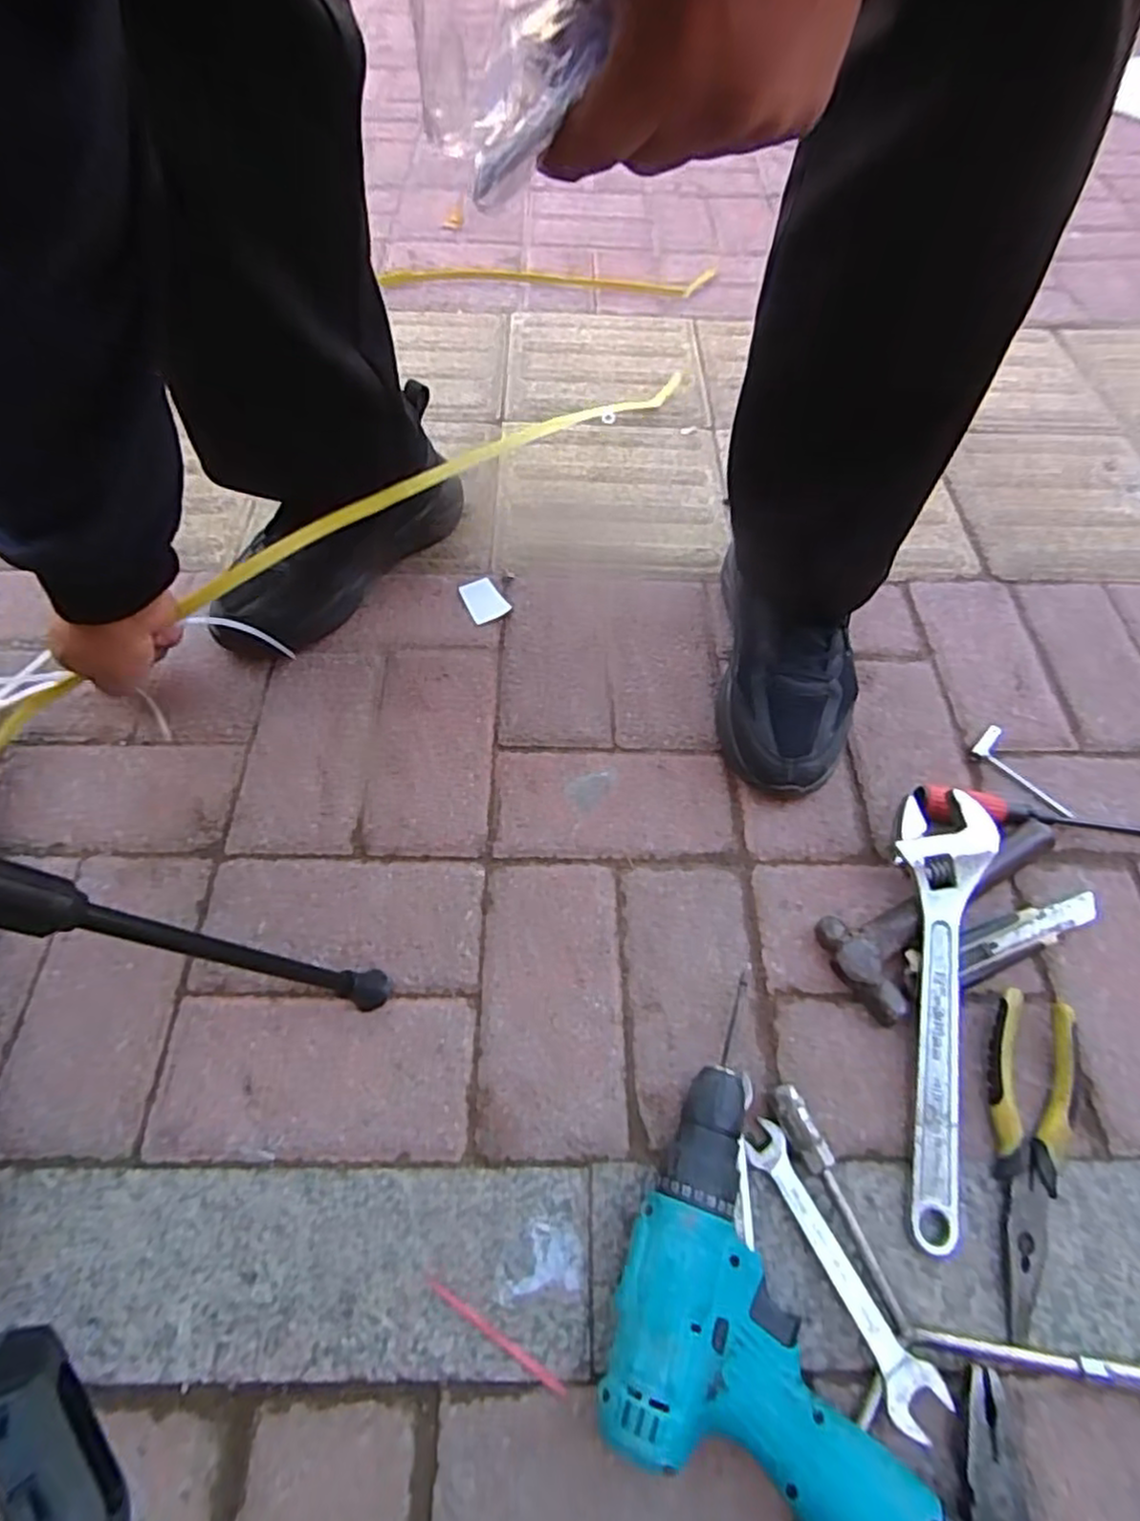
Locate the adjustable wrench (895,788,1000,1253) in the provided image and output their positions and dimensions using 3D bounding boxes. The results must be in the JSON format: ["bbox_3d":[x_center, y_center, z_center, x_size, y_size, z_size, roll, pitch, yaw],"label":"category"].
[{"bbox_3d":[0.235,0.152,0.459,0.065,0.013,0.284,15,71,12],"label":"adjustable wrench"}]

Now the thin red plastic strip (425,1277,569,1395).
[{"bbox_3d":[-0.042,0.315,0.381,0.091,0.004,0.005,29,64,17],"label":"thin red plastic strip"}]

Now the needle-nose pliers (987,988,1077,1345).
[{"bbox_3d":[0.279,0.236,0.419,0.048,0.020,0.186,15,61,8],"label":"needle-nose pliers"}]

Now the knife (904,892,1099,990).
[{"bbox_3d":[0.308,0.127,0.488,0.163,0.014,0.032,-16,61,-10],"label":"knife"}]

